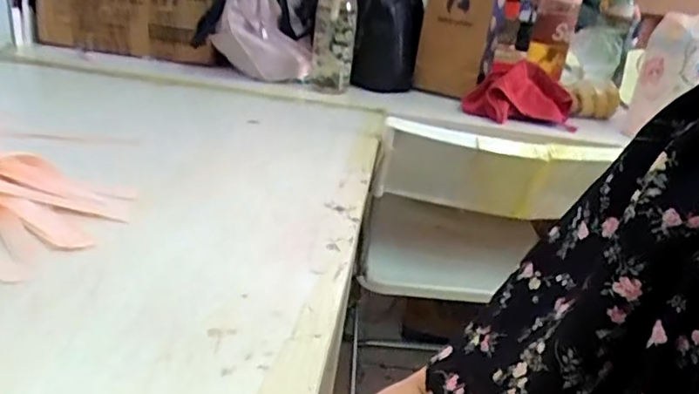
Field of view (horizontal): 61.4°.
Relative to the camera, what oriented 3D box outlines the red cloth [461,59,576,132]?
[{"bbox_3d":[0.294,-0.179,1.004,0.180,0.084,0.118,13,24,10],"label":"red cloth"}]

